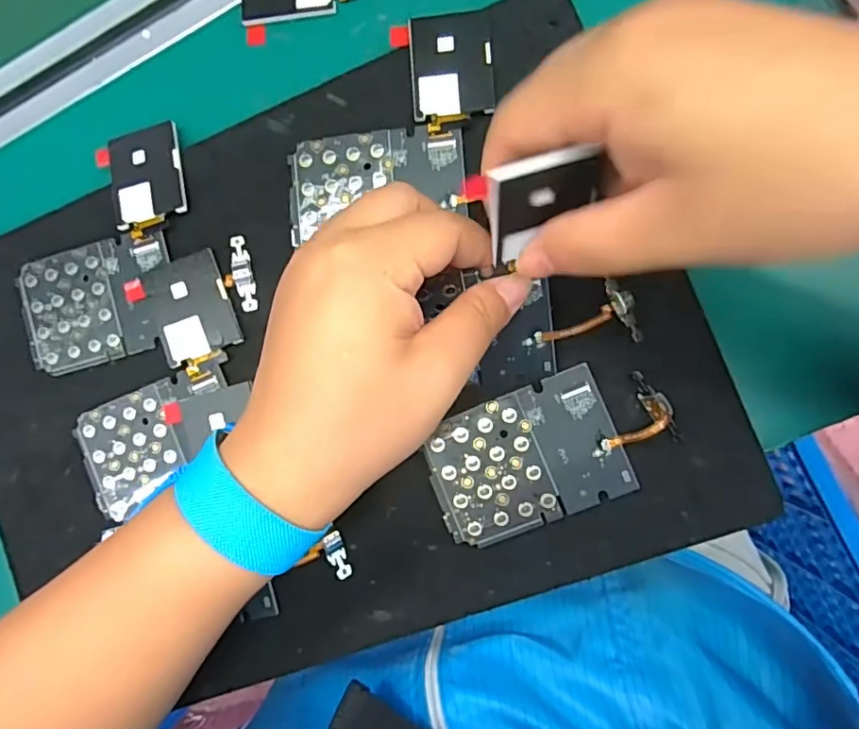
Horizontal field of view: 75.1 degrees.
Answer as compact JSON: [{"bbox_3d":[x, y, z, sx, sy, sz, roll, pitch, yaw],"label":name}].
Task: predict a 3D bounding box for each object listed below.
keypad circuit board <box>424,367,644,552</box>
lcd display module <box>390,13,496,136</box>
[{"bbox_3d":[0.040,0.040,0.237,0.078,0.006,0.055,-22,84,7],"label":"keypad circuit board"},{"bbox_3d":[0.007,-0.127,0.248,0.043,0.006,0.053,-3,88,4],"label":"lcd display module"}]

